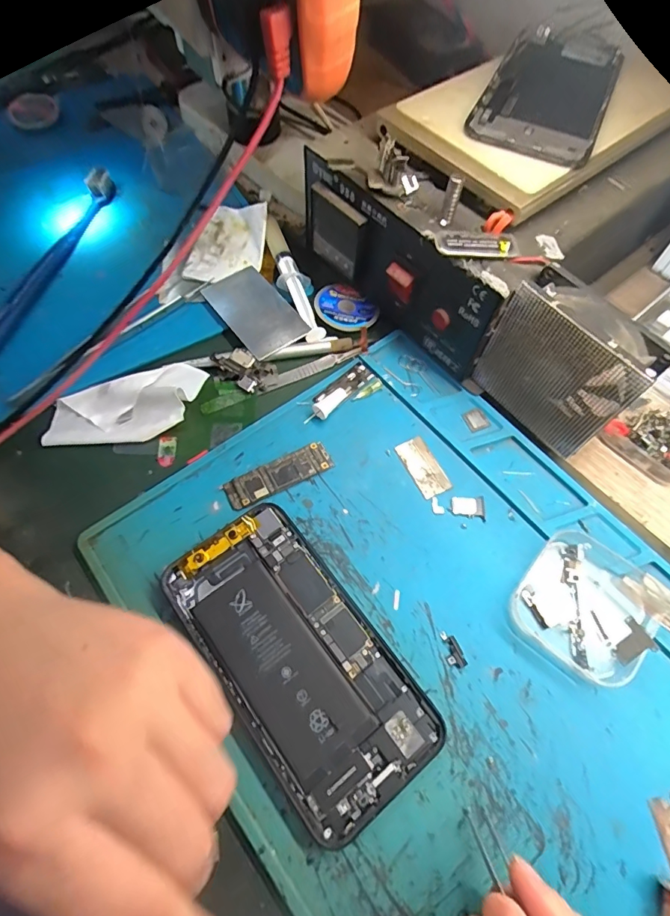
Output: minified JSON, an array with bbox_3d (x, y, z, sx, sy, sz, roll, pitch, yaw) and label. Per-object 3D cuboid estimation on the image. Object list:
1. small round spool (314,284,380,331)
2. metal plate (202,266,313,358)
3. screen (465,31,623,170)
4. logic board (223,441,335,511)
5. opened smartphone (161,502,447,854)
[{"bbox_3d":[0.008,-0.106,0.329,0.043,0.010,0.037,7,63,3],"label":"small round spool"},{"bbox_3d":[-0.056,-0.103,0.329,0.044,0.006,0.076,-34,69,-17],"label":"metal plate"},{"bbox_3d":[0.131,-0.224,0.283,0.069,0.010,0.145,25,65,7],"label":"screen"},{"bbox_3d":[-0.033,0.009,0.276,0.064,0.004,0.019,-24,66,-13],"label":"logic board"},{"bbox_3d":[-0.019,0.097,0.233,0.074,0.008,0.147,-34,69,-17],"label":"opened smartphone"}]

